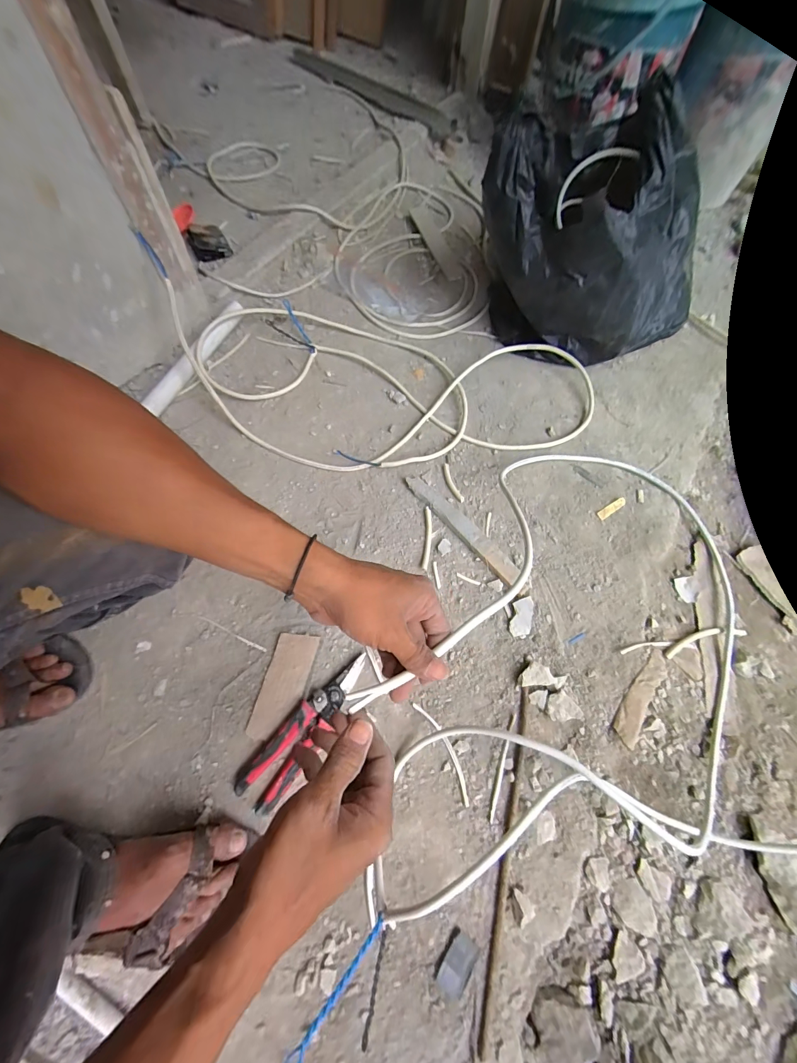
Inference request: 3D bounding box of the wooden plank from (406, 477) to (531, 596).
[{"bbox_3d":[0.112,-0.002,0.615,0.035,0.018,0.261,-37,72,-18],"label":"wooden plank"}]

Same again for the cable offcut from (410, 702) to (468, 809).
[{"bbox_3d":[0.060,0.284,0.489,0.021,0.004,0.132,-26,69,-14],"label":"cable offcut"}]

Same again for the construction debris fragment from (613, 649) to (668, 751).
[{"bbox_3d":[0.340,0.227,0.520,0.033,0.020,0.147,42,70,15],"label":"construction debris fragment"}]

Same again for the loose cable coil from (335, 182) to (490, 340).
[{"bbox_3d":[0.039,-0.681,0.910,0.358,0.045,0.561,3,65,-2],"label":"loose cable coil"}]

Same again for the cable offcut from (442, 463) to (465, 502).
[{"bbox_3d":[0.095,-0.085,0.662,0.015,0.006,0.078,-18,68,-11],"label":"cable offcut"}]

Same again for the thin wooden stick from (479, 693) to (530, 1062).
[{"bbox_3d":[0.132,0.374,0.448,0.011,0.007,0.350,15,65,4],"label":"thin wooden stick"}]

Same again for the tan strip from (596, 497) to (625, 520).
[{"bbox_3d":[0.368,-0.041,0.647,0.062,0.004,0.015,-30,70,-15],"label":"tan strip"}]

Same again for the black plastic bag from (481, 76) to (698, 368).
[{"bbox_3d":[0.371,-0.523,0.703,0.359,0.312,0.349,-41,74,-19],"label":"black plastic bag"}]

